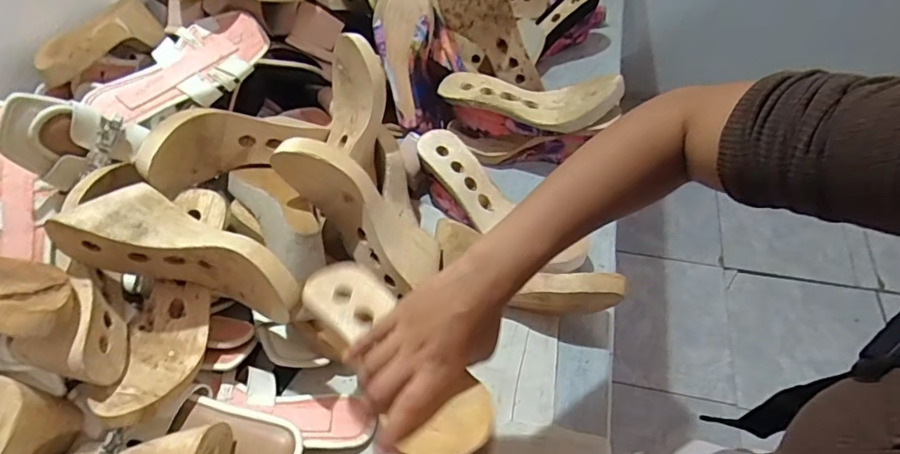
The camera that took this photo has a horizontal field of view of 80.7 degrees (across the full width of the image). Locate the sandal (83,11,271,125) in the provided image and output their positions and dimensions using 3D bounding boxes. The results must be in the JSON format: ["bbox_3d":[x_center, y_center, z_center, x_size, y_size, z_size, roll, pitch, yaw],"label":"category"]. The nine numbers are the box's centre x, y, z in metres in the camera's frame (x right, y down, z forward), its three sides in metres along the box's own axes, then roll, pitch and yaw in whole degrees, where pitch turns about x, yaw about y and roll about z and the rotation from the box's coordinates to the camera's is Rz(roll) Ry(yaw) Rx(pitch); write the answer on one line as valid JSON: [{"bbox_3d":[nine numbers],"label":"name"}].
[{"bbox_3d":[-0.324,-0.188,0.658,0.086,0.050,0.223,46,61,-5],"label":"sandal"}]

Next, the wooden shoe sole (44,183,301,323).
[{"bbox_3d":[-0.240,0.022,0.502,0.219,0.079,0.079,20,55,-4],"label":"wooden shoe sole"}]

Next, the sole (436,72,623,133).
[{"bbox_3d":[0.101,-0.179,0.699,0.236,0.051,0.078,13,55,13],"label":"sole"}]

